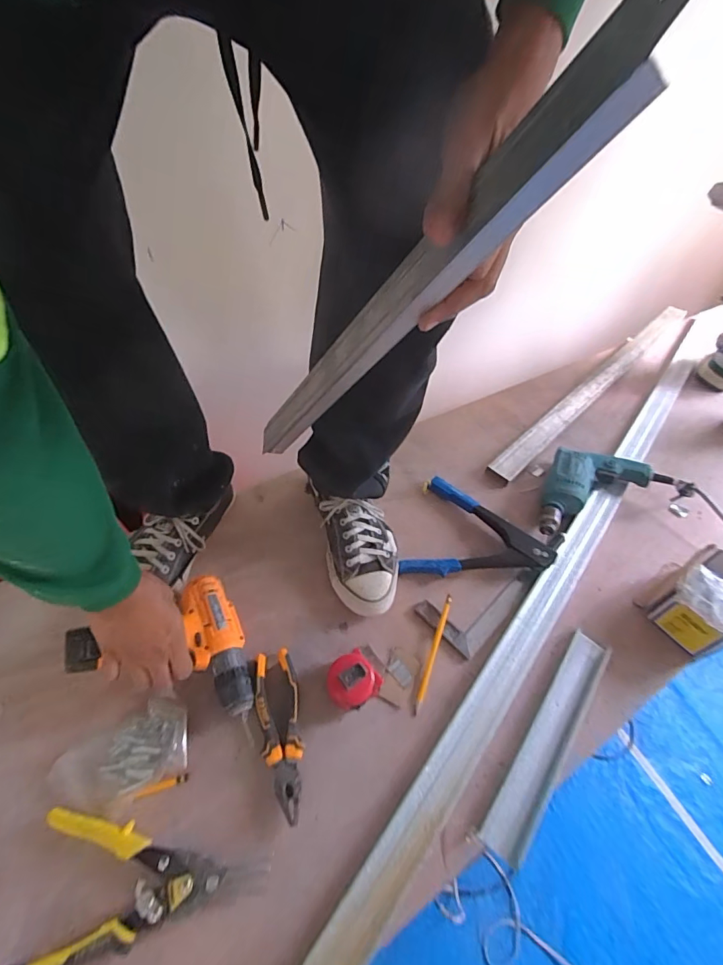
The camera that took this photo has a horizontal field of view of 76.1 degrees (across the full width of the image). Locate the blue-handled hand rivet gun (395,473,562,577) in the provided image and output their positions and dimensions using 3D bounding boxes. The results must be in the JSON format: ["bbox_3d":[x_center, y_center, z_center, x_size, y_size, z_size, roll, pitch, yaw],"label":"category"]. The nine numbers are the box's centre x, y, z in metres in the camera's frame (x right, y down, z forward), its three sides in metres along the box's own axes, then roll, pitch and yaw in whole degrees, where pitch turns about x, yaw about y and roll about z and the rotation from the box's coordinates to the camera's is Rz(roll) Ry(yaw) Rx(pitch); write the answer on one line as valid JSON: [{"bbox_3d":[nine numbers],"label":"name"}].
[{"bbox_3d":[0.205,0.090,0.773,0.236,0.043,0.198,16,49,11],"label":"blue-handled hand rivet gun"}]

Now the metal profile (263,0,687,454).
[{"bbox_3d":[0.010,-0.138,0.420,0.036,0.540,0.050,-41,97,-32],"label":"metal profile"}]

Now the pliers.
[{"bbox_3d":[-0.102,0.305,0.573,0.053,0.020,0.190,-7,49,-9],"label":"pliers"}]

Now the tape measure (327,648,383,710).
[{"bbox_3d":[-0.013,0.260,0.608,0.069,0.039,0.063,-28,55,-27],"label":"tape measure"}]

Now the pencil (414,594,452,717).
[{"bbox_3d":[0.103,0.236,0.654,0.009,0.015,0.173,18,49,13],"label":"pencil"}]

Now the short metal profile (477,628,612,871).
[{"bbox_3d":[0.247,0.320,0.597,0.051,0.016,0.310,31,54,23],"label":"short metal profile"}]

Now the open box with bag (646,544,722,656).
[{"bbox_3d":[0.536,0.183,0.699,0.167,0.079,0.129,-20,51,-22],"label":"open box with bag"}]

